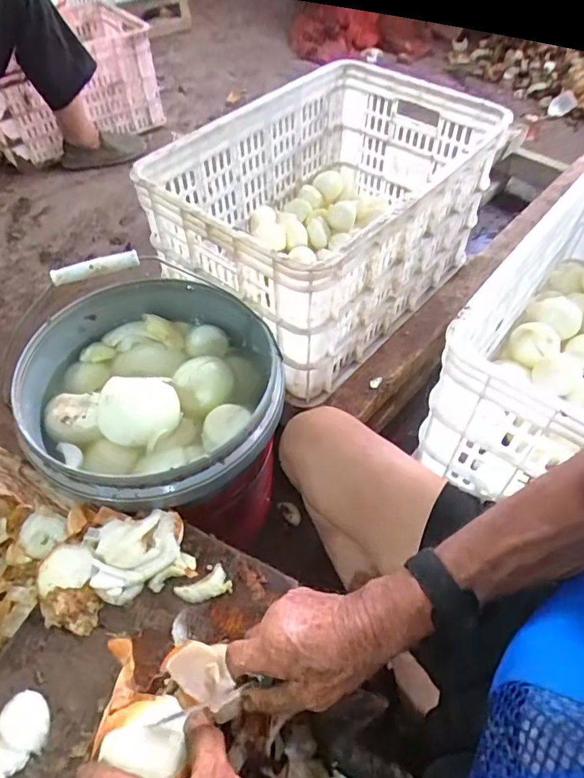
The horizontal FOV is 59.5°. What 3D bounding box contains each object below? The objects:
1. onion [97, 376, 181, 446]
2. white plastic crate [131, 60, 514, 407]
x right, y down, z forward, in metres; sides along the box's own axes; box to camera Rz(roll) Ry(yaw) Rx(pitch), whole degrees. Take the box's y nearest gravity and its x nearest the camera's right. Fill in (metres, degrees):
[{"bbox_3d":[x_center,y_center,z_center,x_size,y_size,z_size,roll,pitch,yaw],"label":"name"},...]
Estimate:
[{"bbox_3d":[-0.178,0.028,0.606,0.089,0.070,0.072,-1,53,-1],"label":"onion"},{"bbox_3d":[0.069,-0.292,0.882,0.341,0.287,0.538,34,60,23],"label":"white plastic crate"}]

